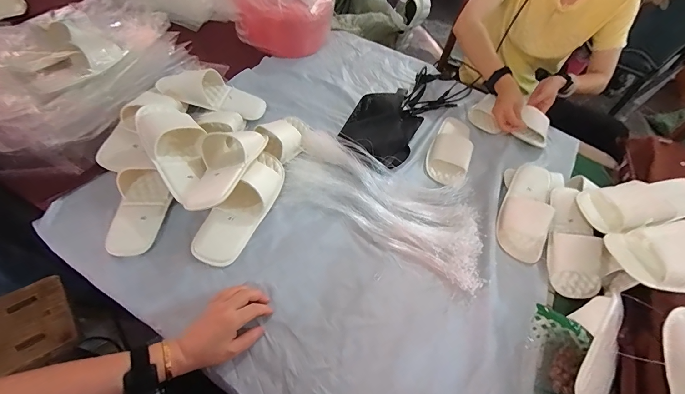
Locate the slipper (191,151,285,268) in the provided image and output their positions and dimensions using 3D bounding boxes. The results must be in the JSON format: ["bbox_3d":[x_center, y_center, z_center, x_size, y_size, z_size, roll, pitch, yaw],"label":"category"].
[{"bbox_3d":[-0.188,0.009,0.622,0.088,0.051,0.251,23,57,9],"label":"slipper"}]

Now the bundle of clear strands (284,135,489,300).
[{"bbox_3d":[0.095,-0.005,0.681,0.441,0.035,0.222,26,58,12],"label":"bundle of clear strands"}]

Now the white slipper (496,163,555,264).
[{"bbox_3d":[0.393,0.022,0.708,0.091,0.047,0.234,18,69,7],"label":"white slipper"}]

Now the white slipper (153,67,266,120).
[{"bbox_3d":[-0.300,-0.247,0.762,0.241,0.061,0.094,13,55,-14],"label":"white slipper"}]

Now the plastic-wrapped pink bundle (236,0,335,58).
[{"bbox_3d":[-0.175,-0.552,0.984,0.275,0.144,0.242,-2,55,-12],"label":"plastic-wrapped pink bundle"}]

